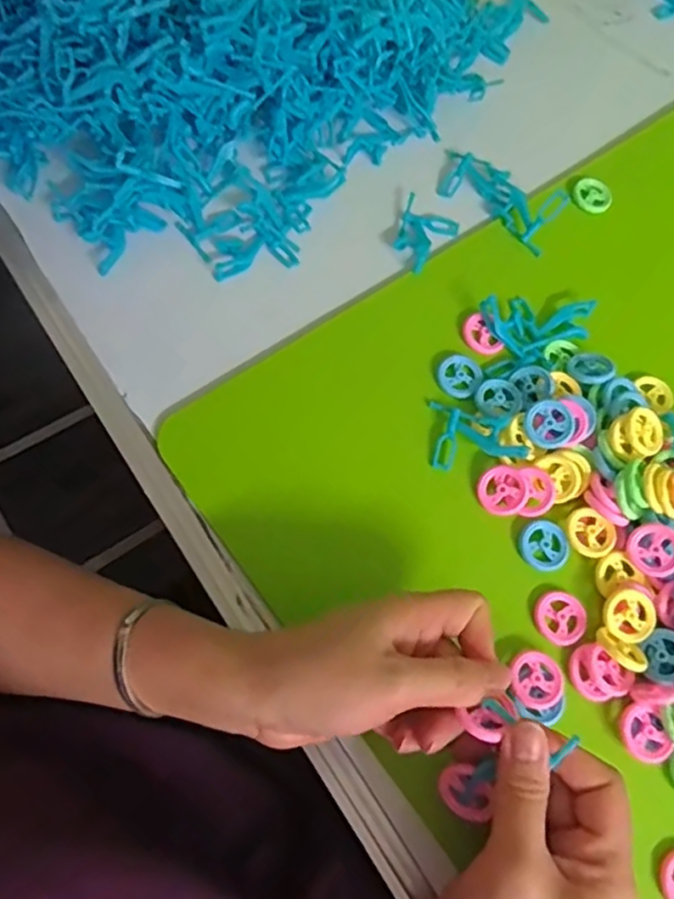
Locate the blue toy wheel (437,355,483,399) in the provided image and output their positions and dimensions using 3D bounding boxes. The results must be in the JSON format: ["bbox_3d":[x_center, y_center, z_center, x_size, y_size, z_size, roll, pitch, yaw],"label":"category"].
[{"bbox_3d":[0.080,-0.048,0.430,0.027,0.004,0.030,39,67,7],"label":"blue toy wheel"}]

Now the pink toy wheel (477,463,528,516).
[{"bbox_3d":[0.101,0.025,0.402,0.029,0.004,0.031,1,71,-2],"label":"pink toy wheel"}]

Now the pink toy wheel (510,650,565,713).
[{"bbox_3d":[0.109,0.126,0.362,0.029,0.008,0.030,3,68,-8],"label":"pink toy wheel"}]

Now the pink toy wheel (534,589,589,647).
[{"bbox_3d":[0.129,0.097,0.383,0.030,0.004,0.030,3,68,-8],"label":"pink toy wheel"}]

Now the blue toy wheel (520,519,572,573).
[{"bbox_3d":[0.124,0.057,0.396,0.029,0.004,0.029,3,68,-8],"label":"blue toy wheel"}]

